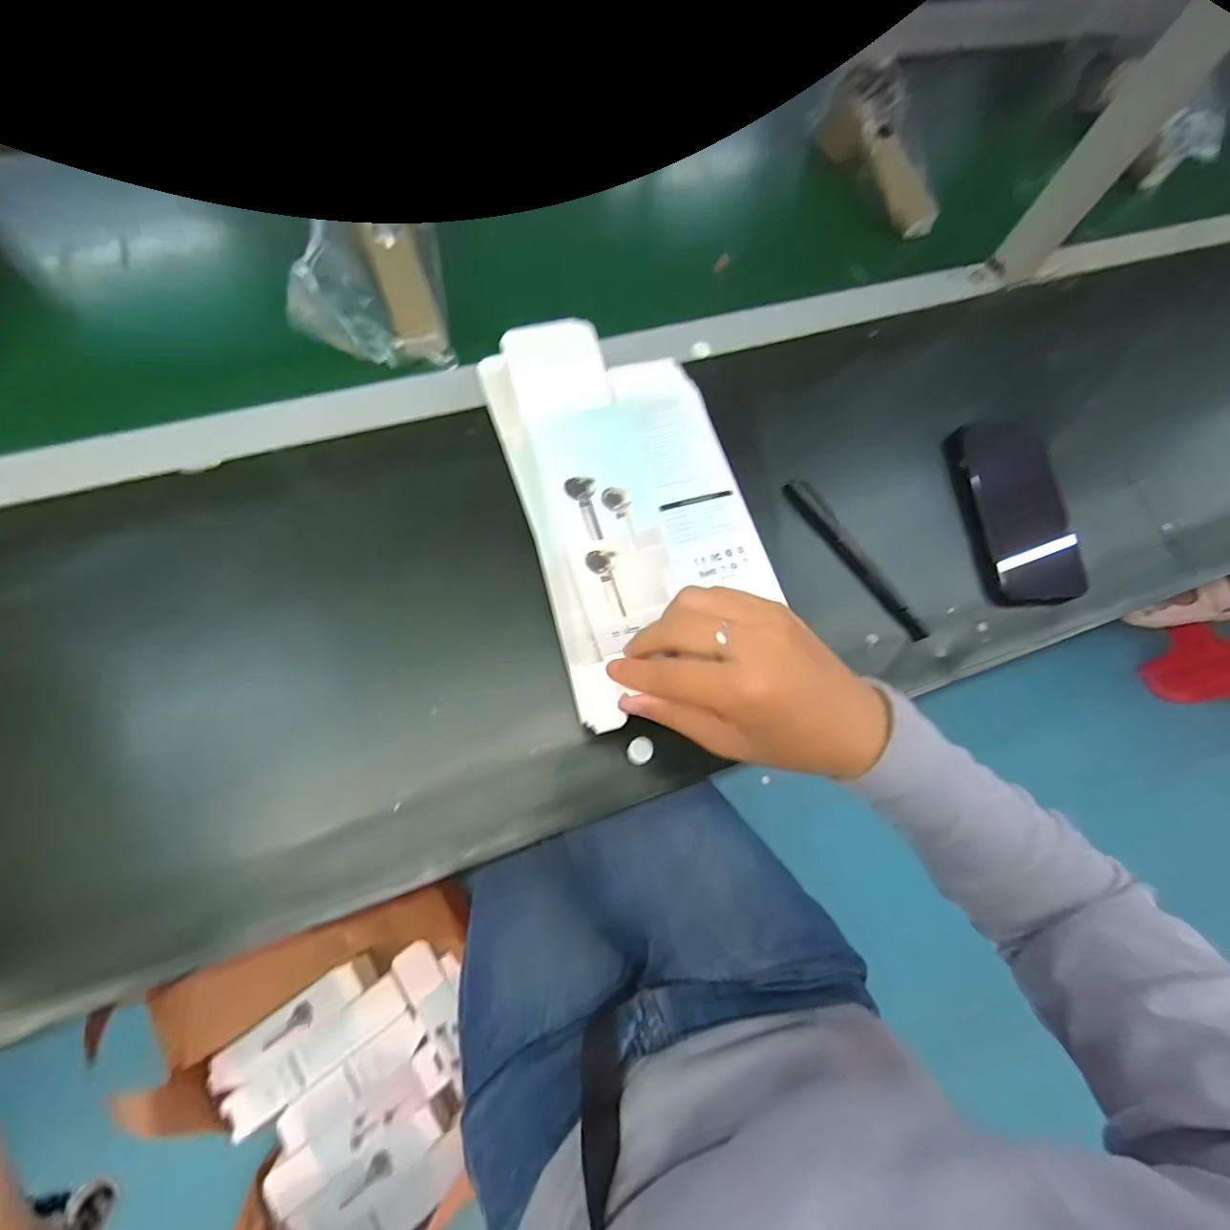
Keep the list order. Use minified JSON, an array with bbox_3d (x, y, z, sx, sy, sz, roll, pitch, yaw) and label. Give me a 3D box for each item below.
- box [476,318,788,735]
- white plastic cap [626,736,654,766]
[{"bbox_3d":[0.009,-0.076,0.335,0.133,0.027,0.251,-17,71,-8],"label":"box"},{"bbox_3d":[0.016,0.087,0.346,0.016,0.008,0.017,2,70,-5],"label":"white plastic cap"}]

